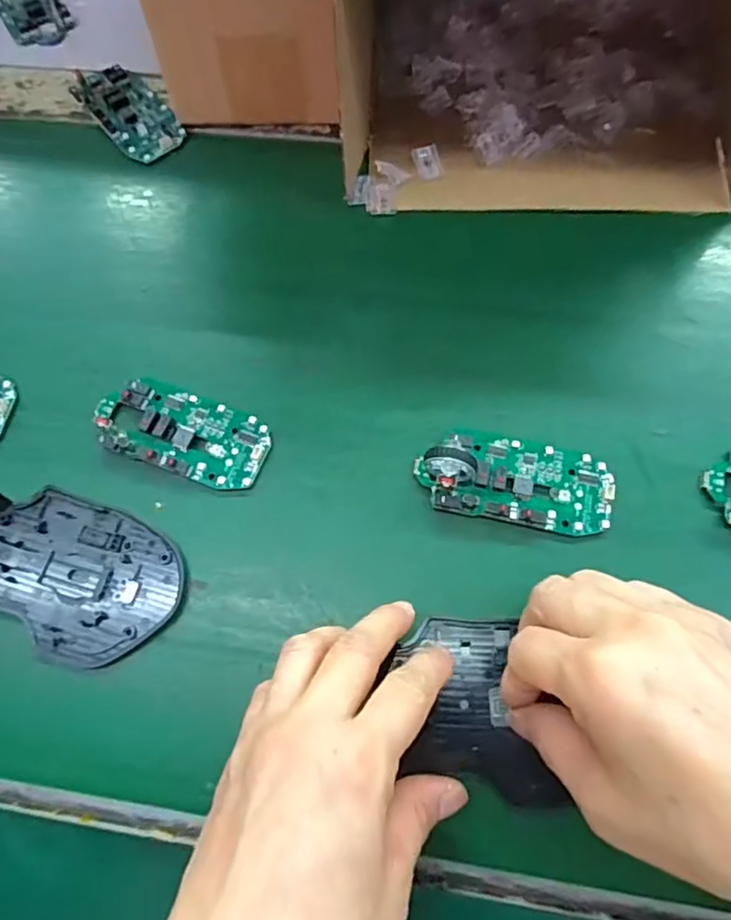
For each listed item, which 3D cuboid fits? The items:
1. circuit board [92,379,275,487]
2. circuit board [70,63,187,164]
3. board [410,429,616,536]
[{"bbox_3d":[-0.099,-0.016,0.321,0.096,0.007,0.046,19,72,8],"label":"circuit board"},{"bbox_3d":[-0.162,-0.241,0.409,0.047,0.011,0.088,-39,74,-12],"label":"circuit board"},{"bbox_3d":[0.076,0.008,0.299,0.096,0.026,0.046,10,71,5],"label":"board"}]

